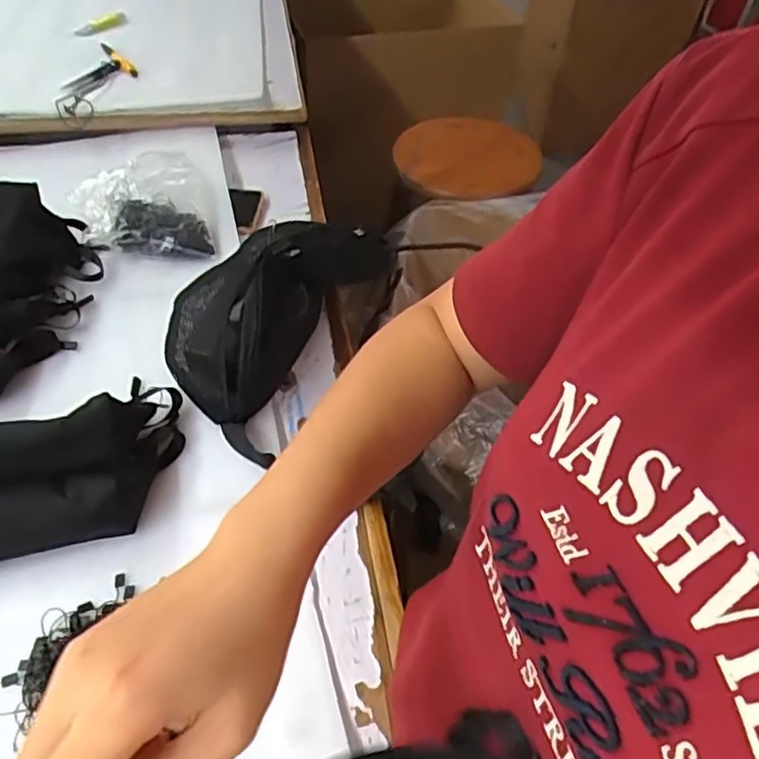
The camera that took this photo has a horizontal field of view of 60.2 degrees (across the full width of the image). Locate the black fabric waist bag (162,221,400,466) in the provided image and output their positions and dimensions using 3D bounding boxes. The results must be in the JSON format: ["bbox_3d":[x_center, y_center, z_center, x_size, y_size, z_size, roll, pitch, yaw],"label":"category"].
[{"bbox_3d":[-0.114,-0.077,0.625,0.148,0.110,0.272,21,50,14],"label":"black fabric waist bag"}]

